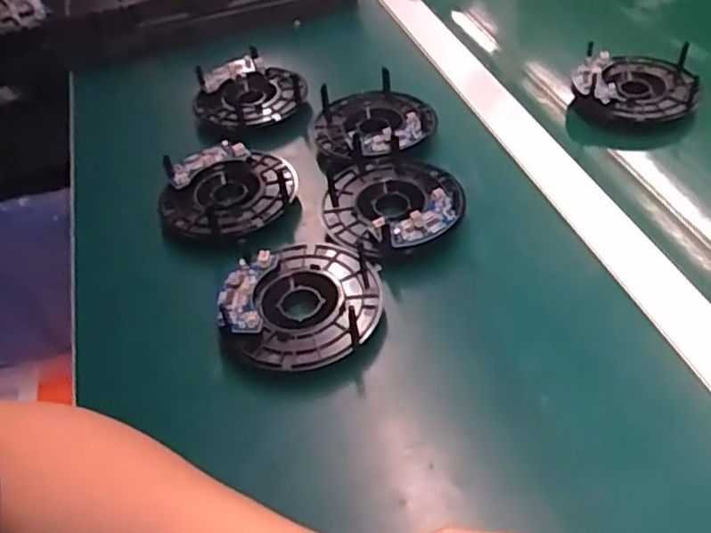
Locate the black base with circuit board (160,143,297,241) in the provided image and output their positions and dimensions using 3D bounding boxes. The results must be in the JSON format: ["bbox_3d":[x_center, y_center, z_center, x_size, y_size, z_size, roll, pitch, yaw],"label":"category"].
[{"bbox_3d":[-0.095,-0.056,0.488,0.098,0.023,0.086,-7,44,1],"label":"black base with circuit board"}]

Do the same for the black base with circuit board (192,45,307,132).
[{"bbox_3d":[-0.098,-0.155,0.588,0.092,0.030,0.090,-4,44,4],"label":"black base with circuit board"}]

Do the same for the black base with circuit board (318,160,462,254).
[{"bbox_3d":[0.026,-0.043,0.471,0.096,0.031,0.092,-3,45,6],"label":"black base with circuit board"}]

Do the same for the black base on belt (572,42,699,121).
[{"bbox_3d":[0.235,-0.151,0.562,0.094,0.043,0.083,6,46,15],"label":"black base on belt"}]

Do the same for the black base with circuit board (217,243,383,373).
[{"bbox_3d":[-0.034,0.023,0.416,0.097,0.028,0.099,-7,44,2],"label":"black base with circuit board"}]

